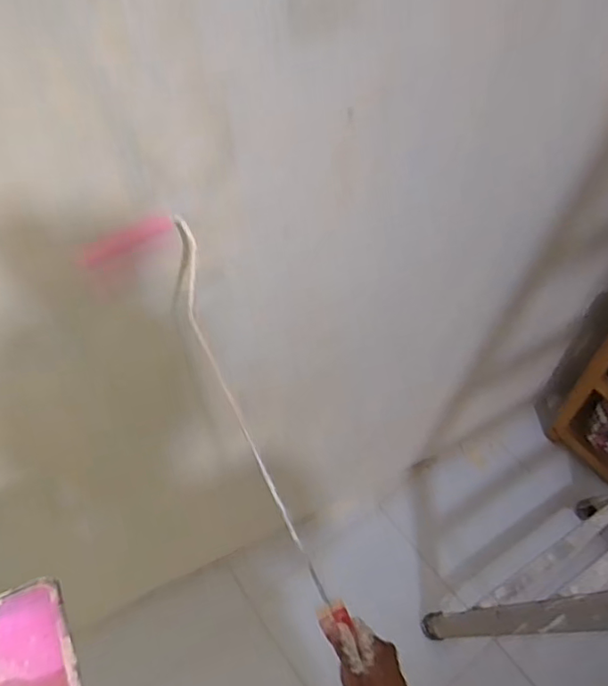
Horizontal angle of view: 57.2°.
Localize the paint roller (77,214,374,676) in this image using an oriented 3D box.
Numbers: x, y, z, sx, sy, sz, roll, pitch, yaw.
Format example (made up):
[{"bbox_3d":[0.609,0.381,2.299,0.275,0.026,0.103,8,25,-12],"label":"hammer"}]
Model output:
[{"bbox_3d":[-0.071,0.104,0.584,0.105,0.052,0.494,-27,92,-22],"label":"paint roller"}]

